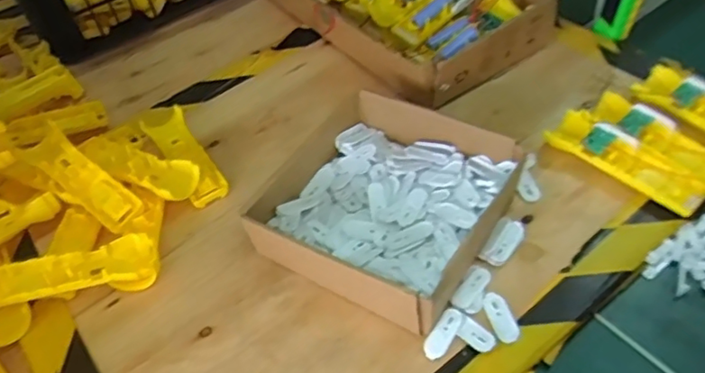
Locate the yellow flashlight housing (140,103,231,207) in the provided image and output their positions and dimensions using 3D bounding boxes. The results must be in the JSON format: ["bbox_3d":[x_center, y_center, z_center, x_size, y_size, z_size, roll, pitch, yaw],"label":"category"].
[{"bbox_3d":[-0.196,-0.037,0.692,0.048,0.022,0.156,-31,52,-18],"label":"yellow flashlight housing"}]

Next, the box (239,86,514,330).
[{"bbox_3d":[0.026,0.015,0.582,0.206,0.070,0.213,21,55,24],"label":"box"}]

